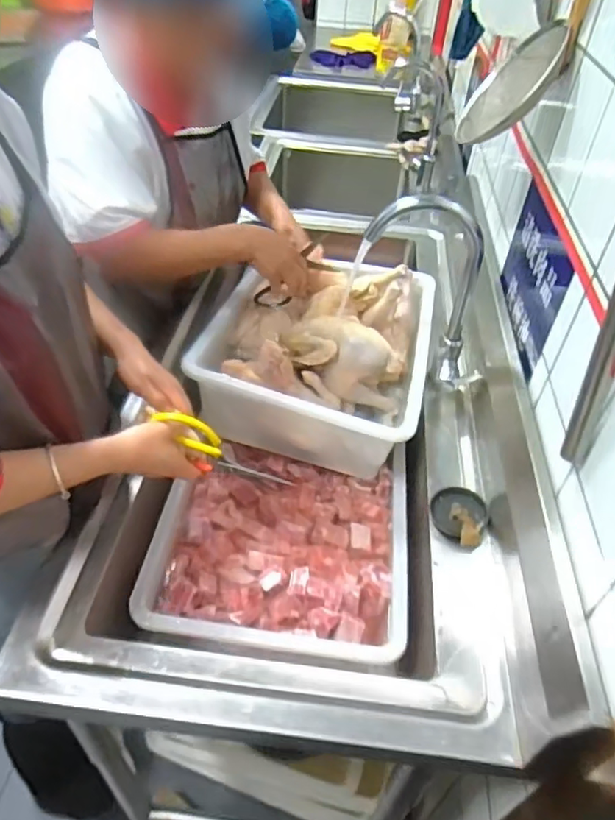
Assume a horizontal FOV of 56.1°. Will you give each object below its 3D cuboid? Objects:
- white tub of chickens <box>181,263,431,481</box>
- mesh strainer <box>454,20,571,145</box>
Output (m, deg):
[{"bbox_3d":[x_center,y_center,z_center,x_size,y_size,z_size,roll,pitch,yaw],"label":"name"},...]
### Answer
[{"bbox_3d":[0.025,-0.105,0.993,0.349,0.207,0.388,13,44,9],"label":"white tub of chickens"},{"bbox_3d":[0.287,-0.446,0.806,0.052,0.179,0.161,28,49,-29],"label":"mesh strainer"}]

